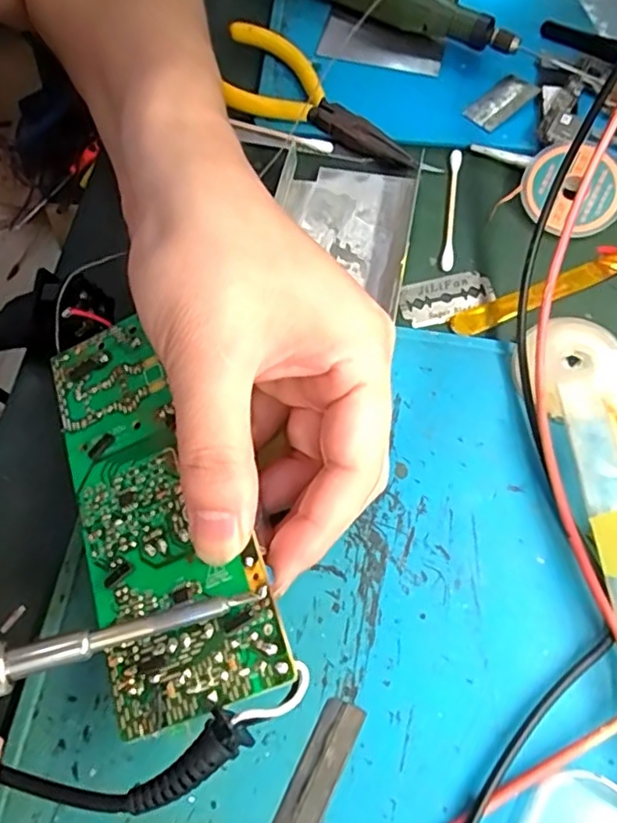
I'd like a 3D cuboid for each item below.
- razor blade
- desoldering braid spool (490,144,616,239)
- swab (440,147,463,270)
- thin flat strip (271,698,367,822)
[{"bbox_3d":[0.061,-0.049,0.267,0.041,0.004,0.022,-8,71,-1],"label":"razor blade"},{"bbox_3d":[0.122,-0.102,0.282,0.047,0.013,0.047,-1,81,5],"label":"desoldering braid spool"},{"bbox_3d":[0.068,-0.096,0.286,0.006,0.005,0.070,8,65,5],"label":"swab"},{"bbox_3d":[0.000,0.119,0.186,0.013,0.004,0.057,25,68,12],"label":"thin flat strip"}]

